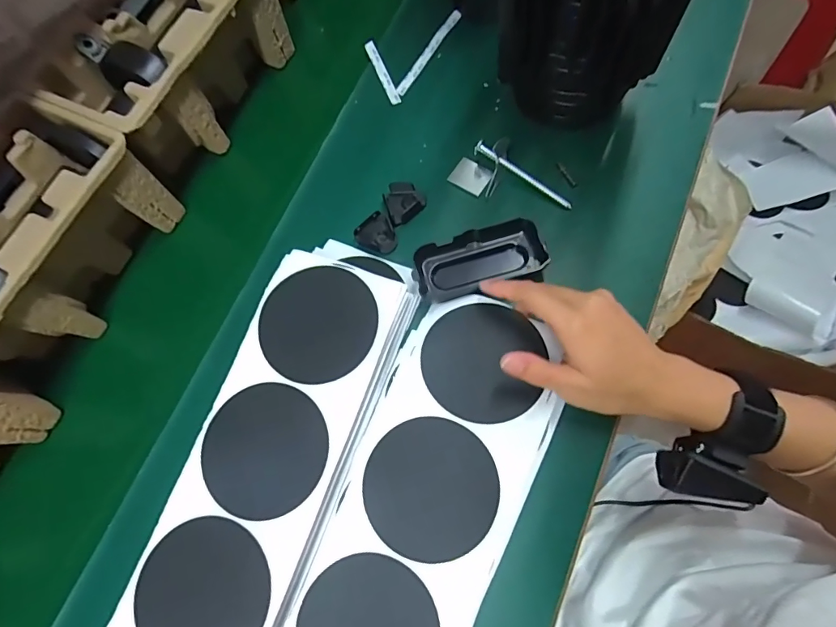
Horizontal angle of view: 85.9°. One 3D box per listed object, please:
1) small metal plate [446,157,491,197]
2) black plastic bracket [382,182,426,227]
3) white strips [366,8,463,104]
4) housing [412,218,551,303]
[{"bbox_3d":[0.050,-0.130,0.424,0.037,0.004,0.030,35,78,18],"label":"small metal plate"},{"bbox_3d":[-0.013,-0.106,0.421,0.036,0.011,0.040,-18,73,-4],"label":"black plastic bracket"},{"bbox_3d":[-0.016,-0.292,0.490,0.073,0.010,0.134,32,76,11],"label":"white strips"},{"bbox_3d":[0.053,-0.045,0.387,0.109,0.032,0.049,-15,73,-1],"label":"housing"}]

